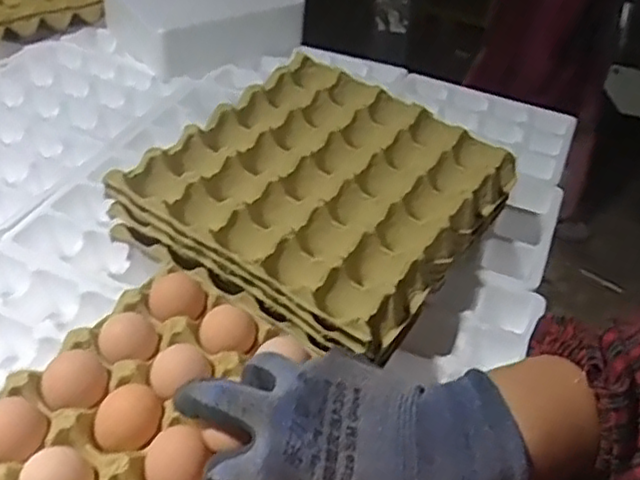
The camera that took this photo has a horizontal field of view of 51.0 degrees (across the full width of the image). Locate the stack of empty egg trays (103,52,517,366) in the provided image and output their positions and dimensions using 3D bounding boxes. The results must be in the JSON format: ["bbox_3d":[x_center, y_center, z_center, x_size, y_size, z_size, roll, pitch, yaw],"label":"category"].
[{"bbox_3d":[0.007,-0.054,0.648,0.280,0.069,0.303,27,47,22],"label":"stack of empty egg trays"}]

